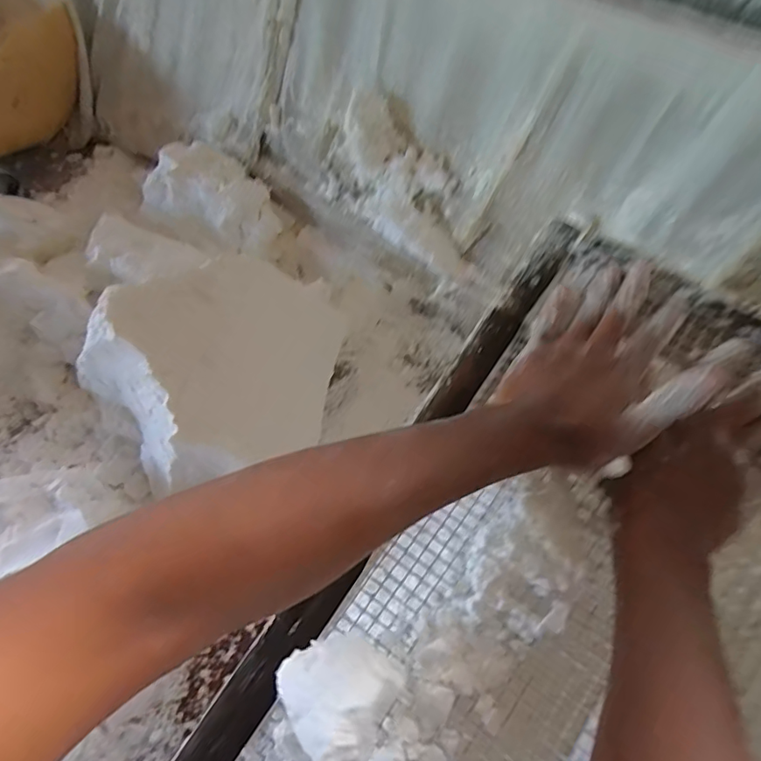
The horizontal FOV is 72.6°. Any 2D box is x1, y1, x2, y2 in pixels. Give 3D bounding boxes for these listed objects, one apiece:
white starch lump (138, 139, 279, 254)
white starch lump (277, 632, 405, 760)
[{"bbox_3d":[-0.256,-0.273,0.784,0.202,0.090,0.126,20,65,13],"label":"white starch lump"},{"bbox_3d":[-0.028,0.189,0.318,0.067,0.054,0.063,33,68,18],"label":"white starch lump"}]

